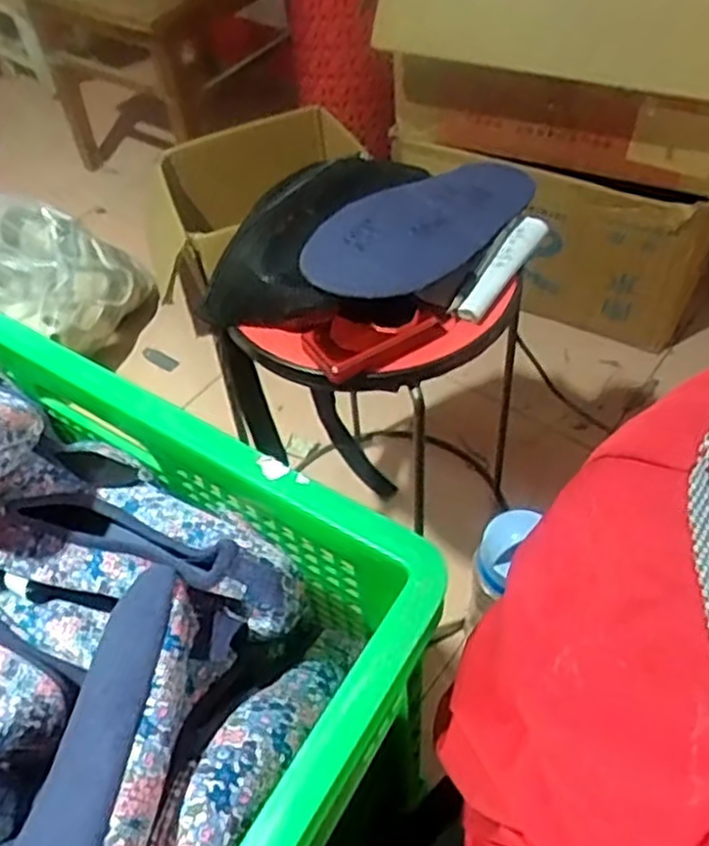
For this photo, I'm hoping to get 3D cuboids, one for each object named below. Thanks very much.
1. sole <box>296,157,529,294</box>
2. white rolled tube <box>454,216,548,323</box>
[{"bbox_3d":[0.070,-0.180,0.670,0.102,0.008,0.272,42,53,20],"label":"sole"},{"bbox_3d":[0.136,-0.142,0.677,0.027,0.018,0.143,24,57,23],"label":"white rolled tube"}]

